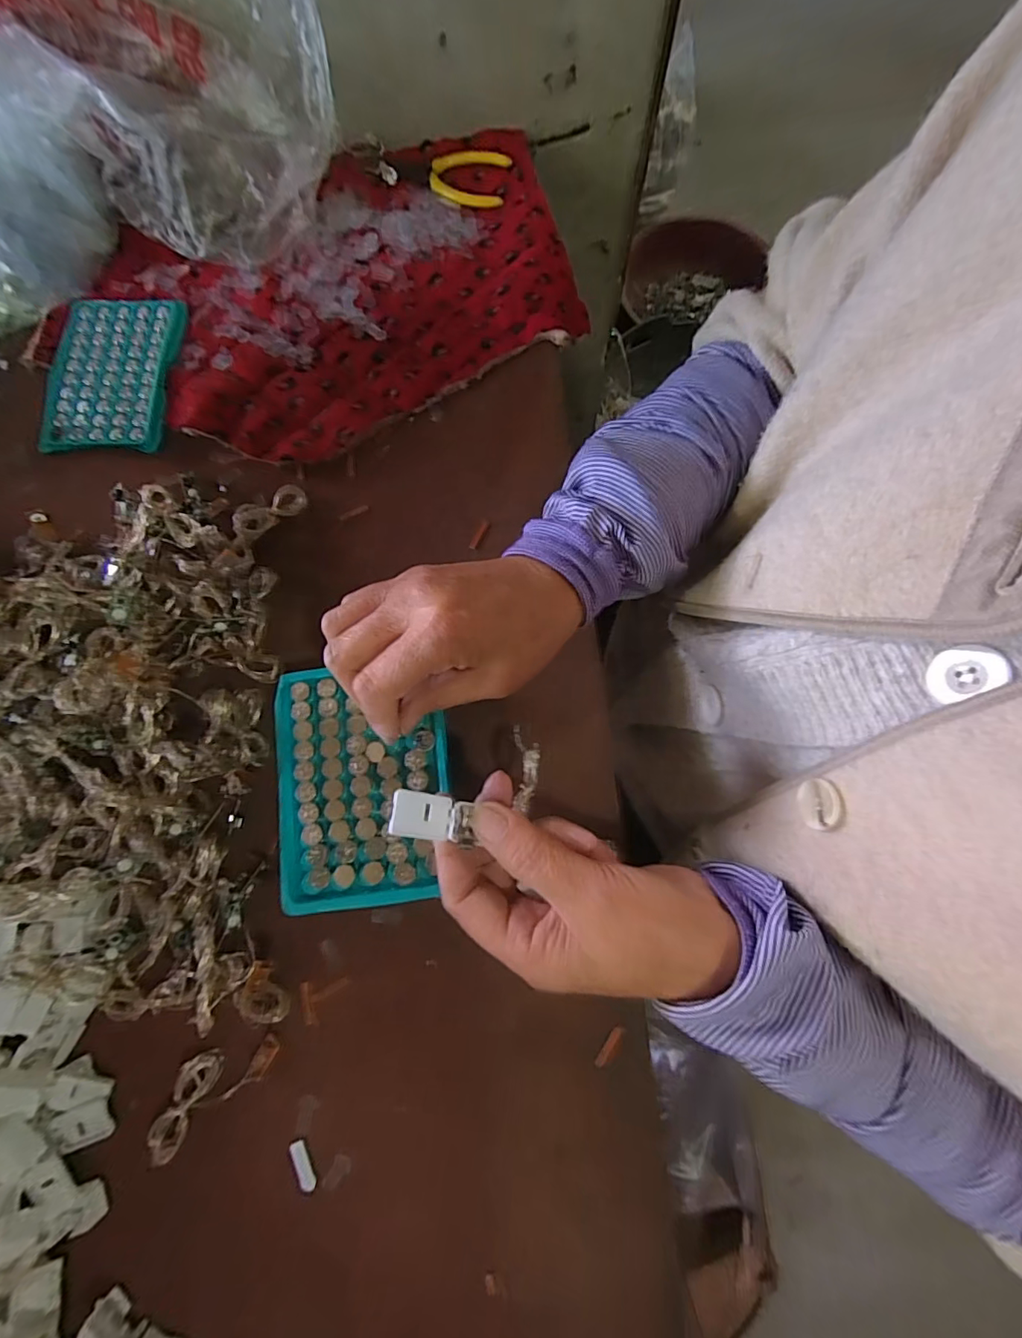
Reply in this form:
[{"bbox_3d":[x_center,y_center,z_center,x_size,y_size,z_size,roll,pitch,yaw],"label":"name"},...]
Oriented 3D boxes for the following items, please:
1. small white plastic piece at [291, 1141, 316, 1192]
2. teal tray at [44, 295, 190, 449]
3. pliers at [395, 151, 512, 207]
[{"bbox_3d":[-0.112,0.268,0.273,0.007,0.004,0.024,-27,79,-4],"label":"small white plastic piece"},{"bbox_3d":[-0.298,-0.221,0.377,0.100,0.010,0.125,0,78,2],"label":"teal tray"},{"bbox_3d":[-0.047,-0.397,0.409,0.091,0.007,0.058,-4,78,1],"label":"pliers"}]

